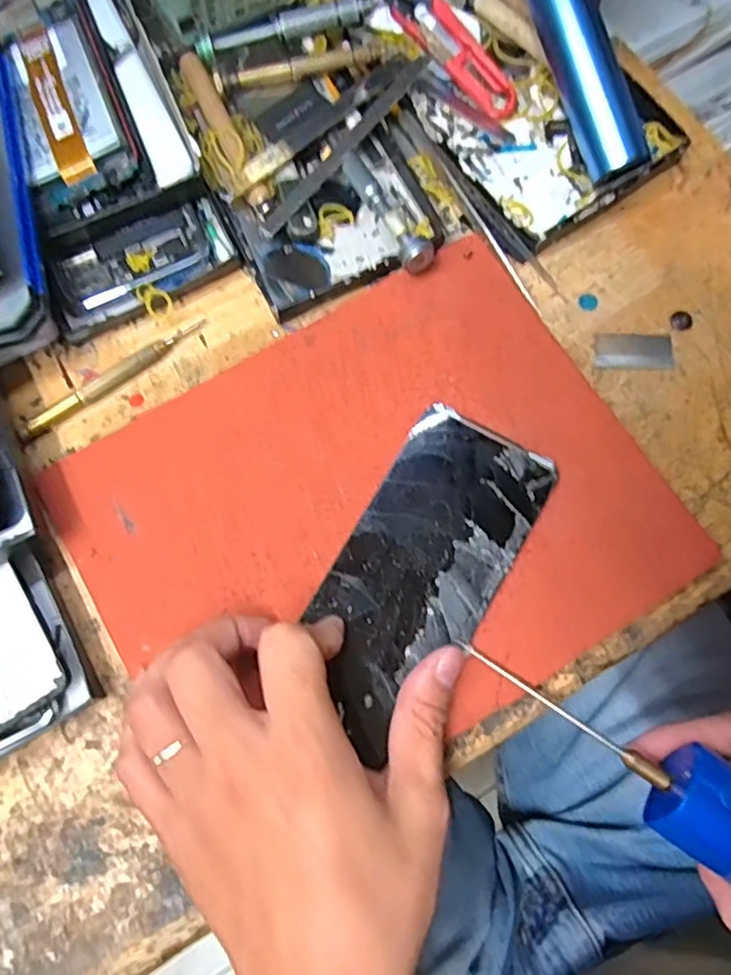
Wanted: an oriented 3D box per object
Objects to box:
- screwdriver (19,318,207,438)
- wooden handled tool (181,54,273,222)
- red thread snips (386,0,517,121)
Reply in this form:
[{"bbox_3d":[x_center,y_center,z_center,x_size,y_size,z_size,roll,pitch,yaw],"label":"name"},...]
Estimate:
[{"bbox_3d":[-0.127,-0.057,0.331,0.102,0.007,0.014,-37,78,-8],"label":"screwdriver"},{"bbox_3d":[-0.073,-0.186,0.348,0.012,0.014,0.101,-26,76,-5],"label":"wooden handled tool"},{"bbox_3d":[0.038,-0.250,0.362,0.024,0.020,0.117,-43,94,-9],"label":"red thread snips"}]

